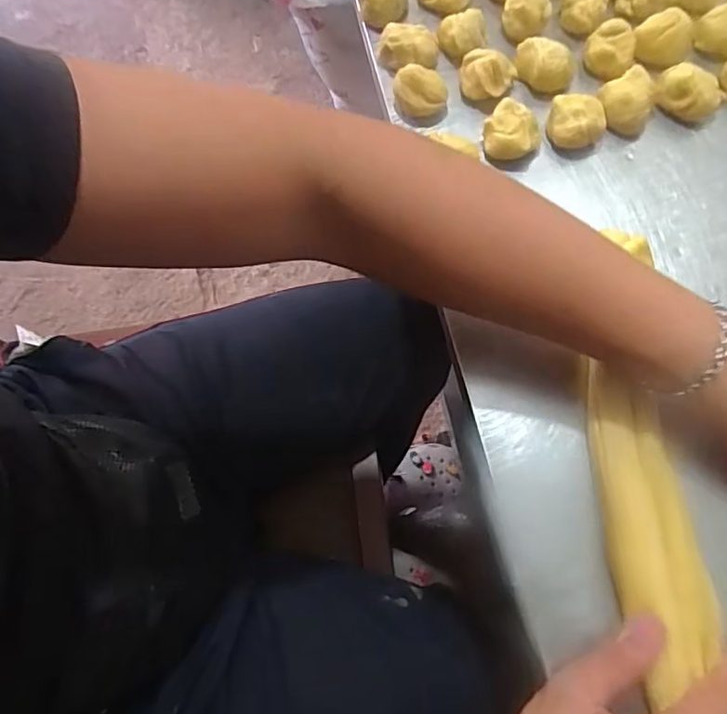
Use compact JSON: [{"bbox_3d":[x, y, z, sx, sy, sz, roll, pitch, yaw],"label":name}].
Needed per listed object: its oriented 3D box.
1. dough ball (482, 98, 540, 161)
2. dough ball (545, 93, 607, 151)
[{"bbox_3d":[0.109,-0.163,0.425,0.039,0.028,0.038,0,71,1],"label":"dough ball"},{"bbox_3d":[0.159,-0.176,0.428,0.042,0.030,0.036,24,73,9],"label":"dough ball"}]

